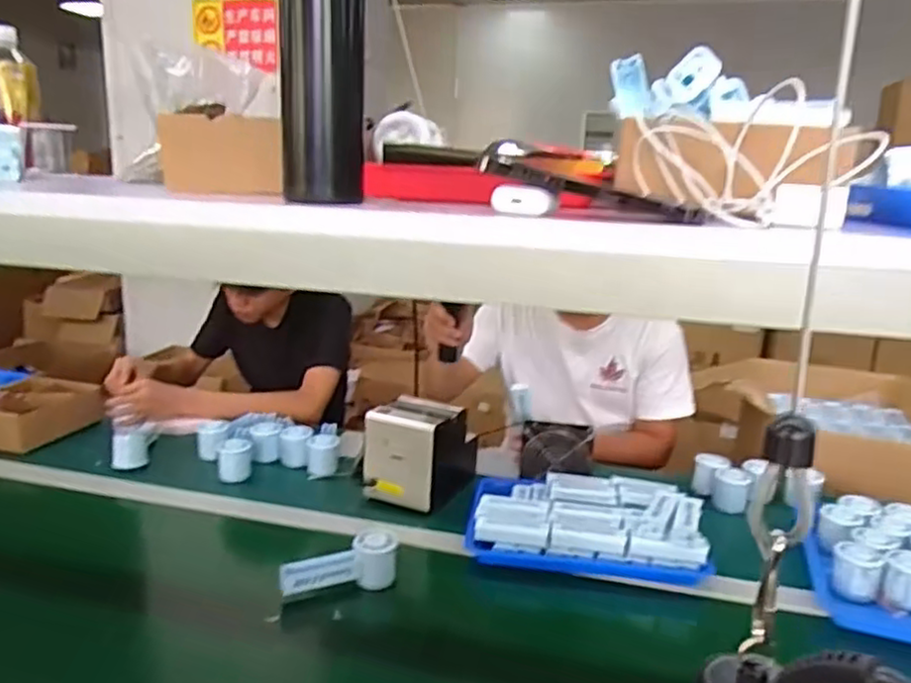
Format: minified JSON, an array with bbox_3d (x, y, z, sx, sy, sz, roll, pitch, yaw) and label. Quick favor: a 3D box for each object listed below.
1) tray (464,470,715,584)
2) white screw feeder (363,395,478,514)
[{"bbox_3d":[0.188,0.256,1.032,0.324,0.078,0.231,3,14,5],"label":"tray"},{"bbox_3d":[-0.053,0.175,1.148,0.128,0.145,0.189,10,16,29],"label":"white screw feeder"}]

